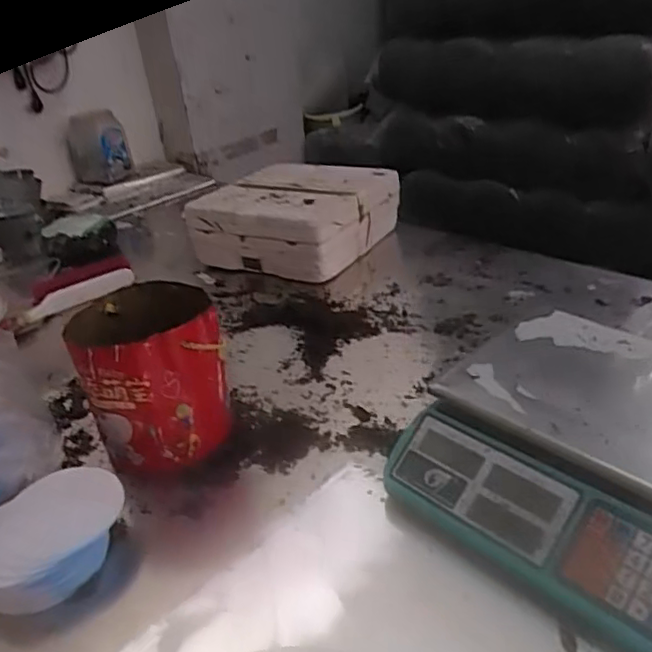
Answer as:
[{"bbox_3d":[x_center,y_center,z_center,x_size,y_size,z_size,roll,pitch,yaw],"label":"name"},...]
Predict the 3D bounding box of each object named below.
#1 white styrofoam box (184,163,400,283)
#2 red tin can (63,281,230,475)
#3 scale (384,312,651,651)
[{"bbox_3d":[-0.053,-0.204,1.205,0.321,0.148,0.282,10,34,26],"label":"white styrofoam box"},{"bbox_3d":[-0.211,0.059,0.761,0.154,0.184,0.172,-15,32,-13],"label":"red tin can"},{"bbox_3d":[0.276,0.131,0.621,0.321,0.113,0.321,23,42,40],"label":"scale"}]

